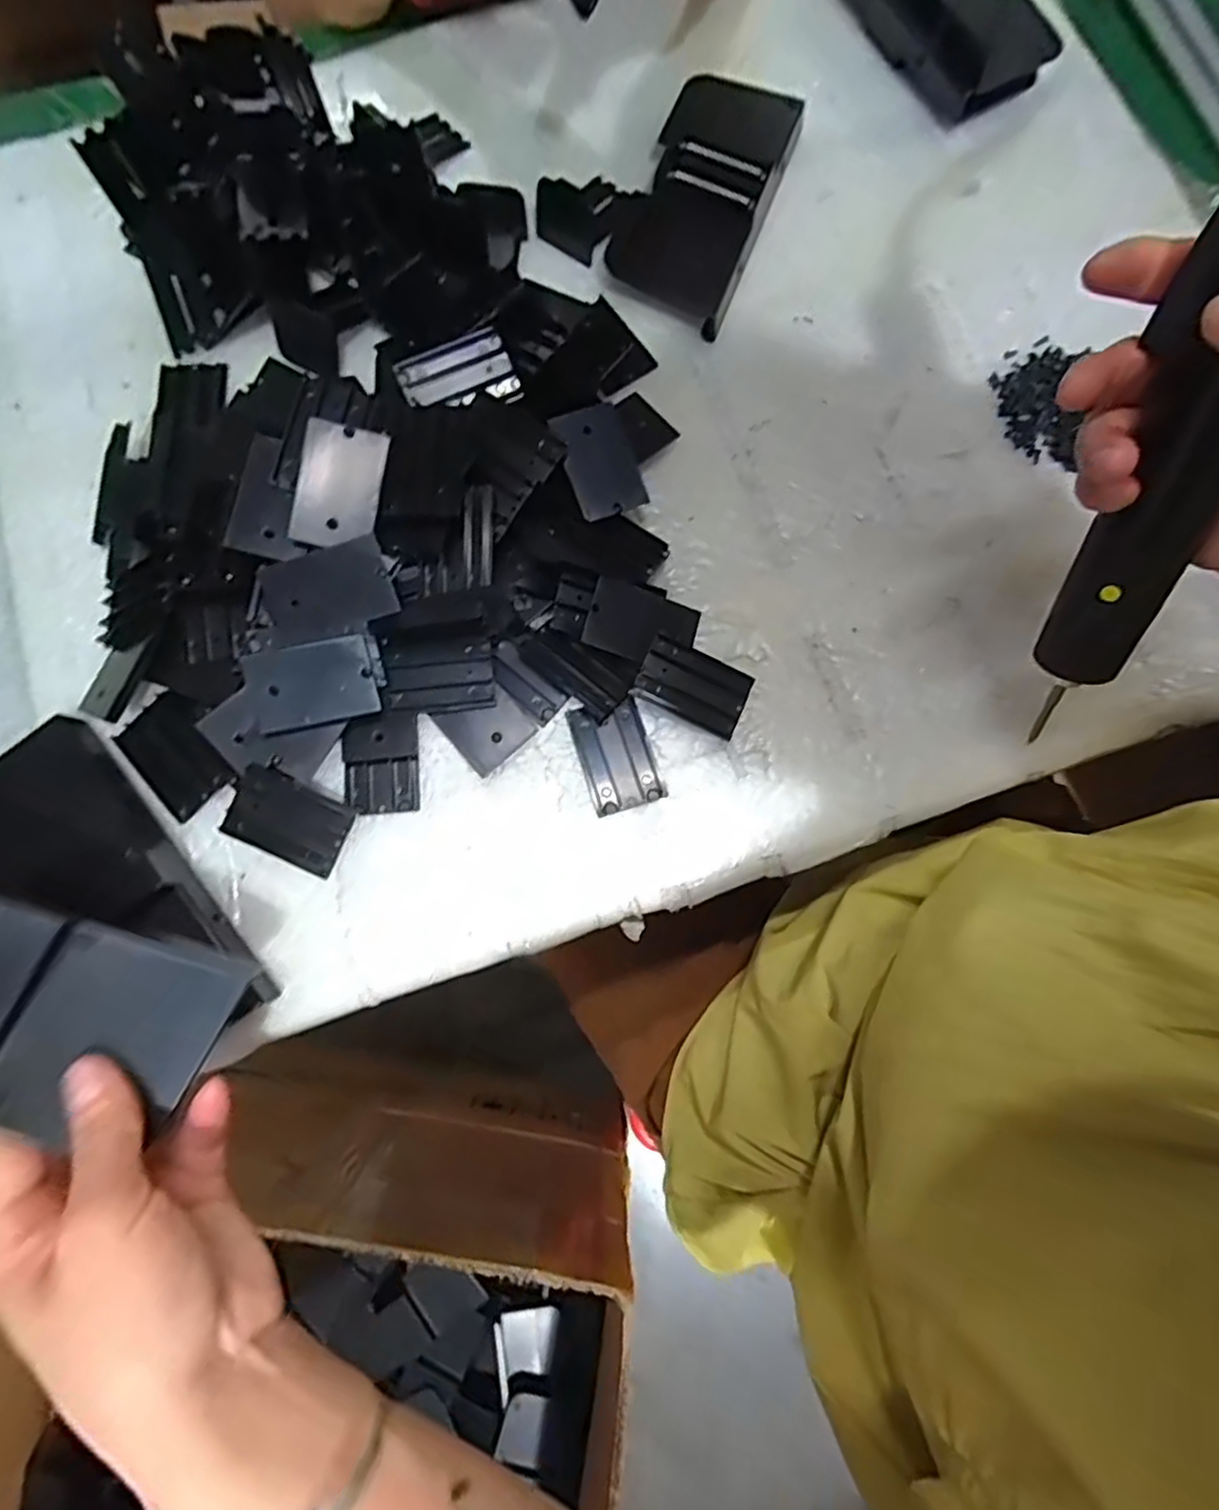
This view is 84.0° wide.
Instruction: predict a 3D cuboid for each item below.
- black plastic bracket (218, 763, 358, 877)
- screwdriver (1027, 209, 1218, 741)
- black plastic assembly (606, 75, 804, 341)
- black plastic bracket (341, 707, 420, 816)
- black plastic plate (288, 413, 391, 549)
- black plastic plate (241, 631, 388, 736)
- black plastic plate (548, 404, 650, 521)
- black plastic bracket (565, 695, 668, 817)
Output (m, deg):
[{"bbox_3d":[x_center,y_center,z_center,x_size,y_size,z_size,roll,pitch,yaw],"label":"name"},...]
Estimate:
[{"bbox_3d":[-0.152,0.031,0.321,0.055,0.009,0.036,24,78,4],"label":"black plastic bracket"},{"bbox_3d":[0.198,-0.104,0.238,0.033,0.217,0.043,-9,45,-3],"label":"screwdriver"},{"bbox_3d":[0.054,-0.325,0.393,0.076,0.035,0.160,21,78,3],"label":"black plastic assembly"},{"bbox_3d":[-0.111,0.003,0.327,0.035,0.008,0.048,-1,78,-2],"label":"black plastic bracket"},{"bbox_3d":[-0.123,-0.122,0.309,0.038,0.004,0.054,13,94,3],"label":"black plastic plate"},{"bbox_3d":[-0.136,-0.033,0.315,0.059,0.005,0.037,-12,98,-7],"label":"black plastic plate"},{"bbox_3d":[-0.004,-0.150,0.345,0.036,0.006,0.053,-22,94,-10],"label":"black plastic plate"},{"bbox_3d":[0.003,-0.001,0.333,0.035,0.005,0.054,-17,79,-5],"label":"black plastic bracket"}]

